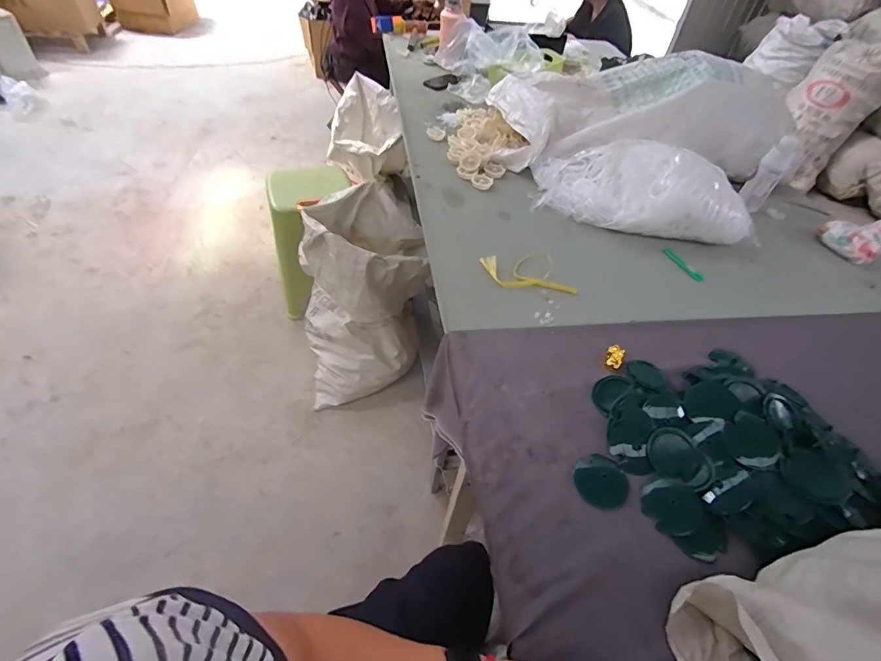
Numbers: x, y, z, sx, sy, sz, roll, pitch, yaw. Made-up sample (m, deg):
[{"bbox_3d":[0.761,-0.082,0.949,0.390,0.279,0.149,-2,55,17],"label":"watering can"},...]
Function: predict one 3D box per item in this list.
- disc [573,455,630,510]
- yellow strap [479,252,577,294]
[{"bbox_3d":[0.226,0.213,0.593,0.072,0.006,0.072,2,49,-3],"label":"disc"},{"bbox_3d":[0.165,-0.108,0.818,0.149,0.008,0.116,-6,50,-10],"label":"yellow strap"}]

